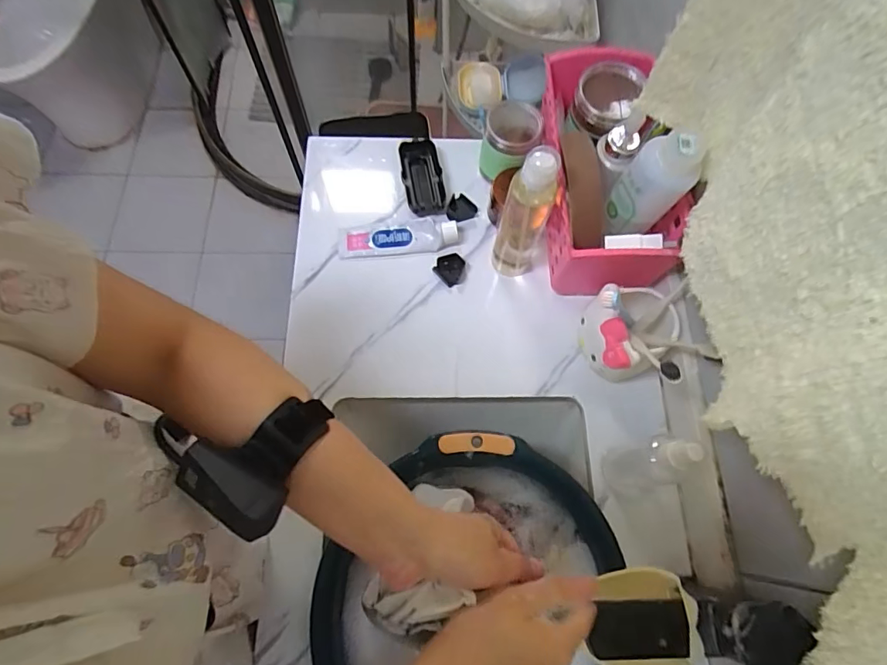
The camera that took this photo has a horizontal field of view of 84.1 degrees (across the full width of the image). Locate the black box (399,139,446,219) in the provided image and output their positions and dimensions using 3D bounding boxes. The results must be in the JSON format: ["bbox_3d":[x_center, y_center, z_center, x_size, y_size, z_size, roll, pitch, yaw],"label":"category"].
[{"bbox_3d":[-0.028,-0.209,0.682,0.053,0.024,0.123,-9,70,-5],"label":"black box"}]

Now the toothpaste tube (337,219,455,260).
[{"bbox_3d":[-0.060,-0.126,0.643,0.154,0.022,0.046,-3,69,-3],"label":"toothpaste tube"}]

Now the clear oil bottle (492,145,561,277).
[{"bbox_3d":[0.090,-0.124,0.555,0.048,0.196,0.049,1,69,-2],"label":"clear oil bottle"}]

